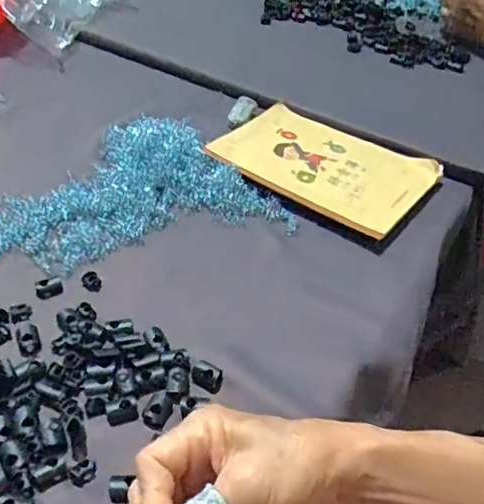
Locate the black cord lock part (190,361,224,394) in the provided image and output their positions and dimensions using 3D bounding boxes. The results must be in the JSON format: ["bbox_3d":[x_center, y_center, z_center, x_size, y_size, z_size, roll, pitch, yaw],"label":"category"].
[{"bbox_3d":[-0.024,0.085,0.394,0.022,0.009,0.017,22,45,19],"label":"black cord lock part"}]

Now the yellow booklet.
[{"bbox_3d":[0.083,-0.092,0.583,0.201,0.013,0.137,28,48,23],"label":"yellow booklet"}]

